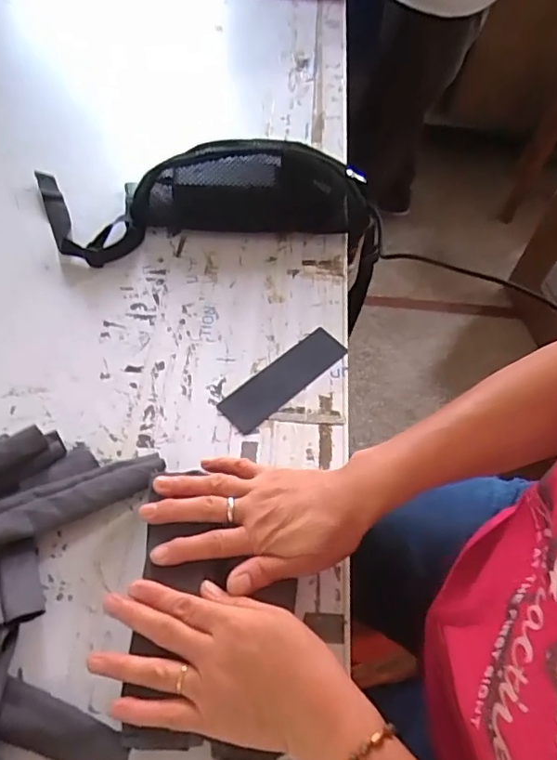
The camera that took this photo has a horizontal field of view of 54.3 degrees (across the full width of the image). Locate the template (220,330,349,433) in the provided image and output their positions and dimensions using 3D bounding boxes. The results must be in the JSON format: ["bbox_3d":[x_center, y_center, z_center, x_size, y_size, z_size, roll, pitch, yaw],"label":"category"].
[{"bbox_3d":[0.006,-0.004,0.561,0.149,0.004,0.043,-37,67,-25],"label":"template"}]

